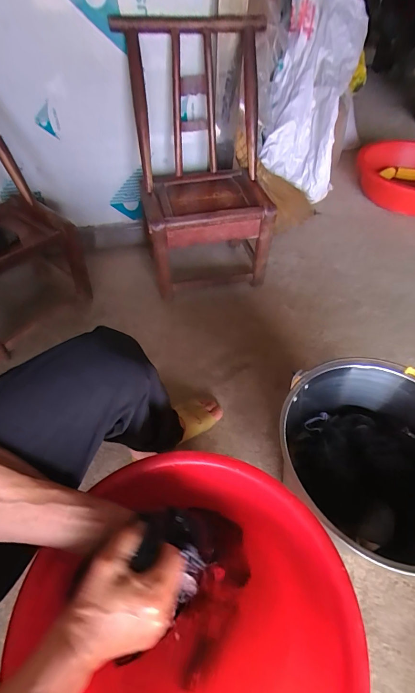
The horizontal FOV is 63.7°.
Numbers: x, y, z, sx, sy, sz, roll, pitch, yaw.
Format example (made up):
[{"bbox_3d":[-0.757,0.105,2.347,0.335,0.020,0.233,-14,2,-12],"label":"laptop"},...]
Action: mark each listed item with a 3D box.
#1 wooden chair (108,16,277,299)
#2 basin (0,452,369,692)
[{"bbox_3d":[-0.013,-0.477,0.956,0.352,0.645,0.298,-10,52,-8],"label":"wooden chair"},{"bbox_3d":[-0.017,0.354,0.425,0.347,0.215,0.351,1,50,-1],"label":"basin"}]

